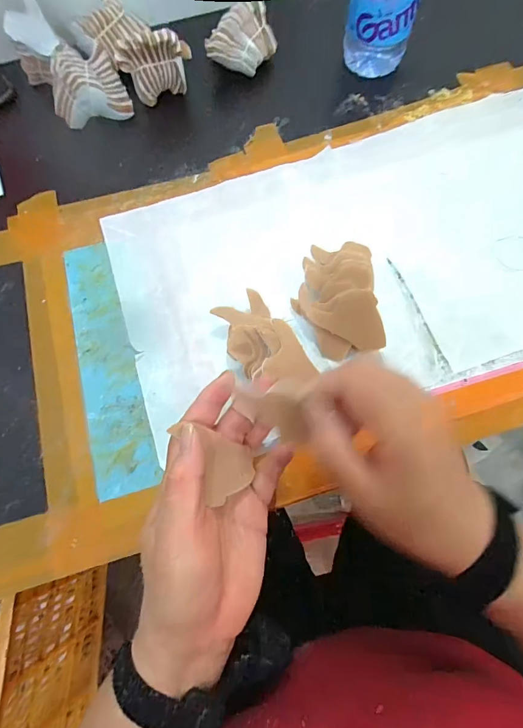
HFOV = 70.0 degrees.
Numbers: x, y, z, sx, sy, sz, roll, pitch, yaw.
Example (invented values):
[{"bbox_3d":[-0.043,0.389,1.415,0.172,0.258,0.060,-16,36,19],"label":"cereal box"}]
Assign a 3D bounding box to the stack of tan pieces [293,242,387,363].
[{"bbox_3d":[0.068,-0.064,0.332,0.071,0.039,0.110,1,72,3],"label":"stack of tan pieces"}]

